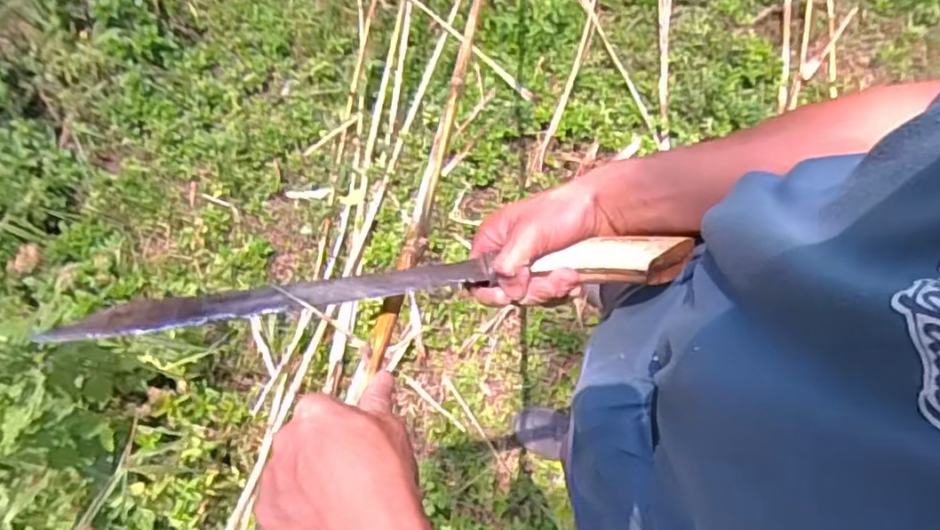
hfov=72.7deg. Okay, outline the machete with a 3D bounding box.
[{"bbox_3d":[-0.067,0.016,0.451,0.440,0.027,0.034,-7,66,0],"label":"machete"}]

